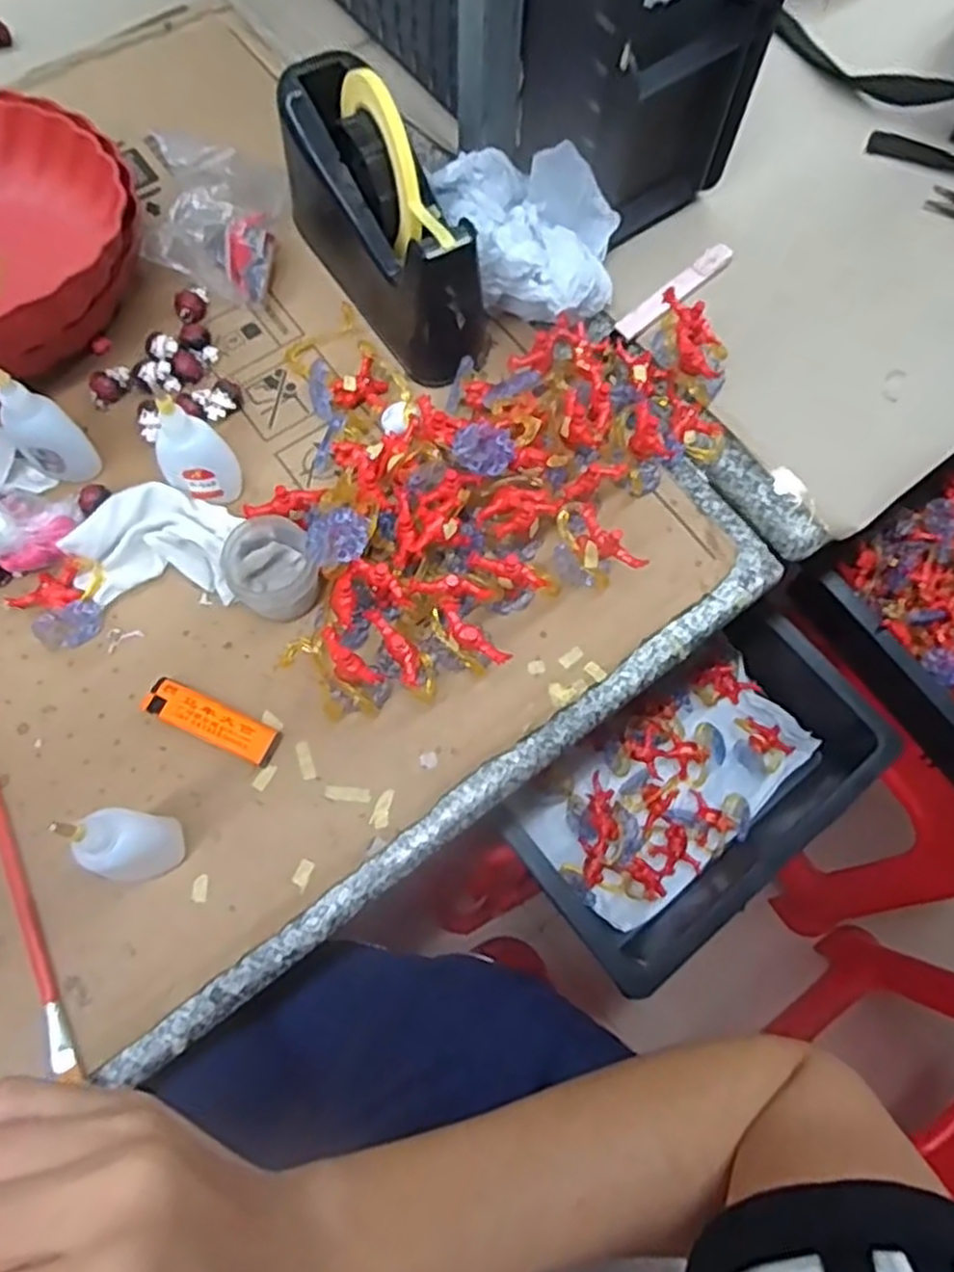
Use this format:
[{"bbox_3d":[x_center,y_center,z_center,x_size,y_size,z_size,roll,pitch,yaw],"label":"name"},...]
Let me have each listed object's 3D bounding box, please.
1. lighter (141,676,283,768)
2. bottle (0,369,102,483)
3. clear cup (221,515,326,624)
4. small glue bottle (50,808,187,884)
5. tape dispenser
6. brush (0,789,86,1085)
[{"bbox_3d":[-0.156,0.050,0.440,0.081,0.016,0.024,23,72,6],"label":"lighter"},{"bbox_3d":[-0.266,-0.128,0.453,0.028,0.104,0.033,41,75,11],"label":"bottle"},{"bbox_3d":[-0.123,-0.041,0.456,0.051,0.046,0.055,1,71,-2],"label":"clear cup"},{"bbox_3d":[-0.176,0.105,0.376,0.030,0.101,0.034,9,71,1],"label":"small glue bottle"},{"bbox_3d":[-0.064,-0.281,0.502,0.058,0.114,0.198,-31,75,-11],"label":"tape dispenser"},{"bbox_3d":[-0.268,0.120,0.427,0.011,0.007,0.249,-24,74,-9],"label":"brush"}]

